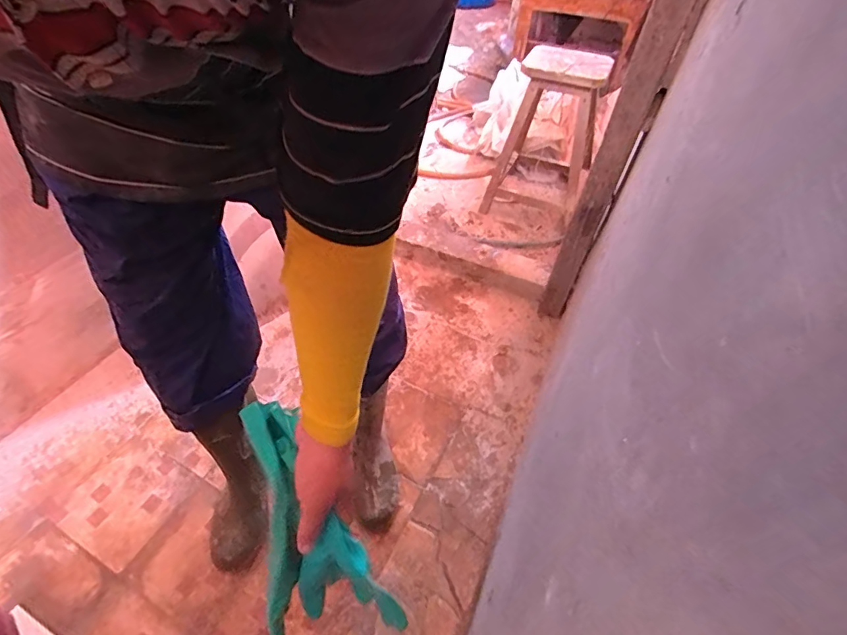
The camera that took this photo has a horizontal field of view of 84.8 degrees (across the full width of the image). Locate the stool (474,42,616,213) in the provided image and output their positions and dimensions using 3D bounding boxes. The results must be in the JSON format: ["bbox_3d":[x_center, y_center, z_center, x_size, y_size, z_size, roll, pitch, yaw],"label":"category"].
[{"bbox_3d":[0.409,-0.594,1.523,0.288,0.483,0.298,21,50,15],"label":"stool"}]

